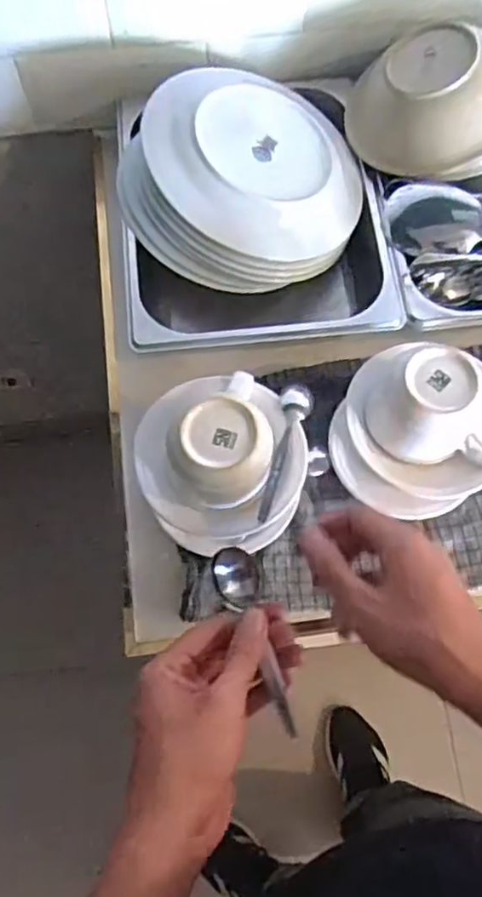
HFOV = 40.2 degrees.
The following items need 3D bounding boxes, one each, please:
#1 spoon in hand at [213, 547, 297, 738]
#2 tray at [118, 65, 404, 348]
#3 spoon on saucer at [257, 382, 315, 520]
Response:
[{"bbox_3d":[0.012,0.129,0.444,0.029,0.011,0.129,-19,89,-8],"label":"spoon in hand"},{"bbox_3d":[0.010,-0.246,0.673,0.256,0.153,0.291,-7,69,-3],"label":"tray"},{"bbox_3d":[0.038,0.001,0.546,0.027,0.018,0.130,12,69,4],"label":"spoon on saucer"}]

